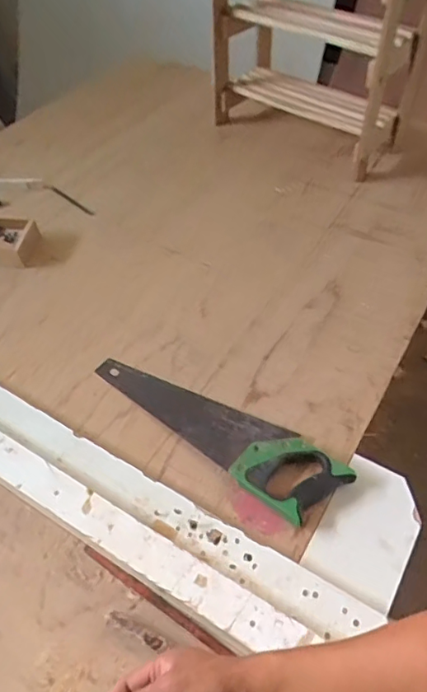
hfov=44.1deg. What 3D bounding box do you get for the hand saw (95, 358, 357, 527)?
[{"bbox_3d":[-0.002,0.110,0.814,0.420,0.028,0.114,32,57,26],"label":"hand saw"}]

